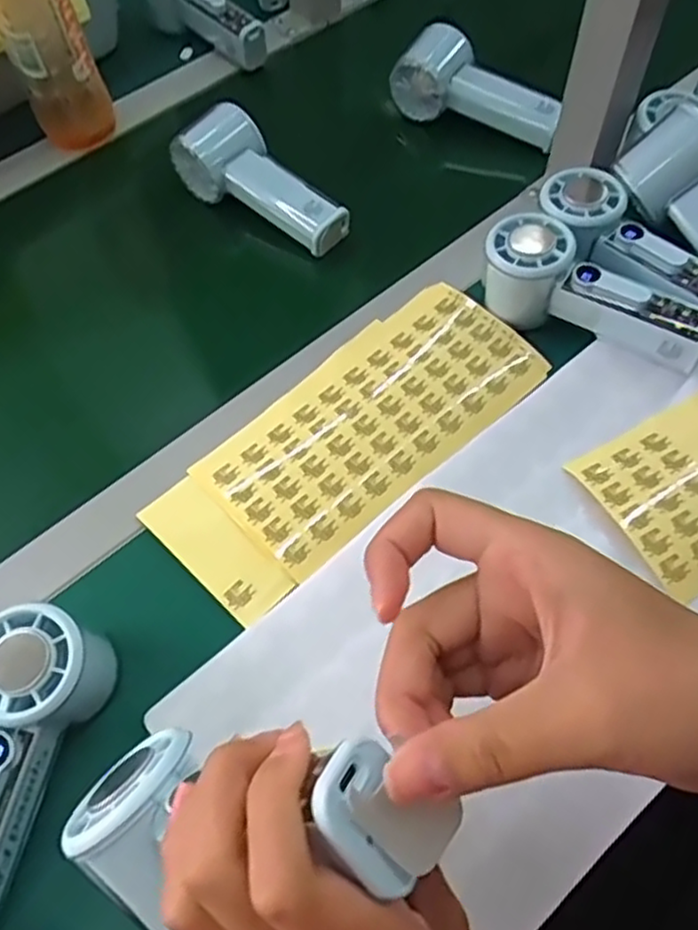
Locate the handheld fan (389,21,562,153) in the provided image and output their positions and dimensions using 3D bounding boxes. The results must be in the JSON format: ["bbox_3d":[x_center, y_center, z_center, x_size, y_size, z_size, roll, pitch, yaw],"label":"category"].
[{"bbox_3d":[0.110,-0.320,0.583,0.150,0.054,0.047,27,65,18],"label":"handheld fan"}]

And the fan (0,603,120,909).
[{"bbox_3d":[-0.172,0.147,0.335,0.053,0.057,0.150,15,62,12],"label":"fan"}]

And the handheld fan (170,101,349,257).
[{"bbox_3d":[-0.069,-0.223,0.540,0.150,0.045,0.057,39,69,22],"label":"handheld fan"}]

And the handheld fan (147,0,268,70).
[{"bbox_3d":[-0.144,-0.435,0.652,0.055,0.059,0.148,-35,64,-16],"label":"handheld fan"}]

